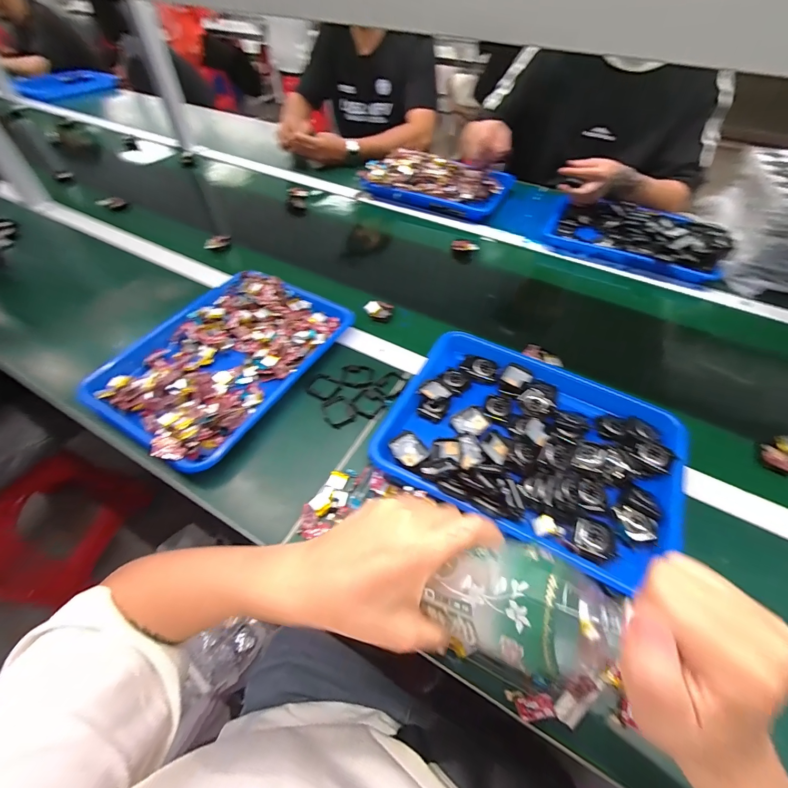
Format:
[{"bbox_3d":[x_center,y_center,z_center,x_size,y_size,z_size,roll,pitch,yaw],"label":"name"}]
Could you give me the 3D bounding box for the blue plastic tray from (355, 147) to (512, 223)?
[{"bbox_3d":[0.103,-0.528,0.903,0.344,0.050,0.210,21,54,14],"label":"blue plastic tray"}]

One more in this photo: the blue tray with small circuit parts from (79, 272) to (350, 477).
[{"bbox_3d":[-0.250,-0.060,0.547,0.262,0.047,0.334,27,56,18],"label":"blue tray with small circuit parts"}]

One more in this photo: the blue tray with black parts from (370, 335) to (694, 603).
[{"bbox_3d":[0.163,0.051,0.435,0.317,0.035,0.244,24,55,16],"label":"blue tray with black parts"}]

